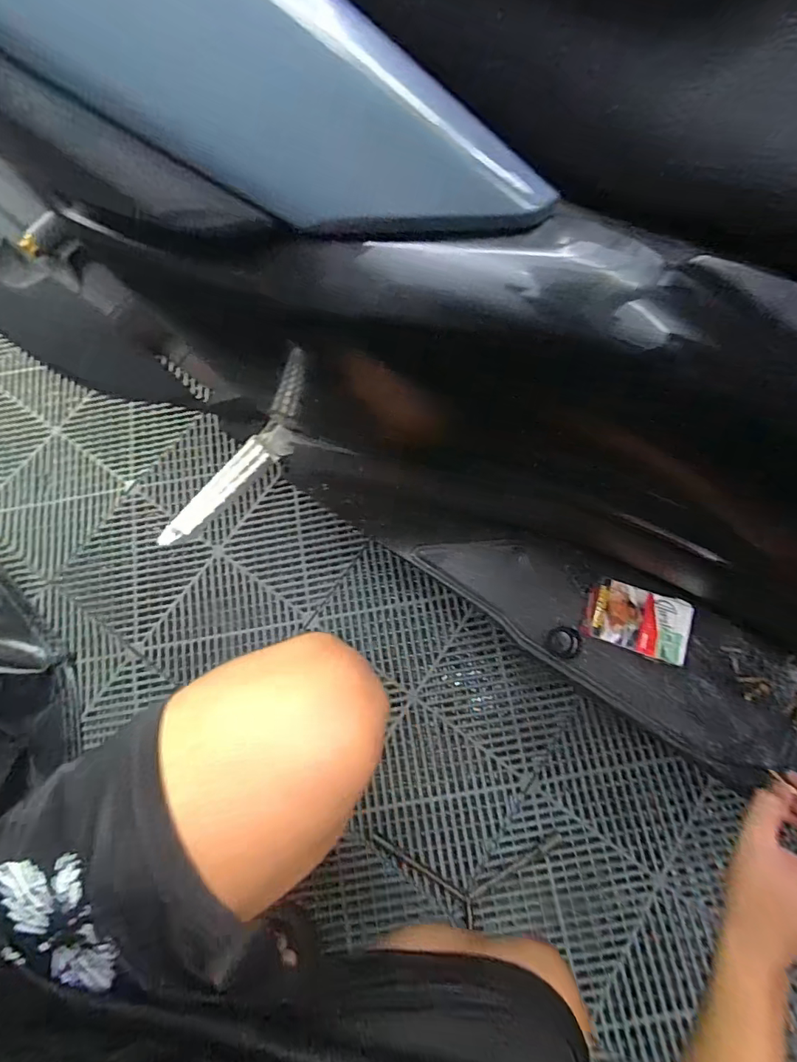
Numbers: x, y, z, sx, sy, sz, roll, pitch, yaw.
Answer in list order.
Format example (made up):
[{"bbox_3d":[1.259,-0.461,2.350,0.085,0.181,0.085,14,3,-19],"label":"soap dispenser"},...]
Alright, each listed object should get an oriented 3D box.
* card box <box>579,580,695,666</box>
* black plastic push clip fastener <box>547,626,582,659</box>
[{"bbox_3d":[0.221,0.082,0.457,0.092,0.018,0.058,17,75,6],"label":"card box"},{"bbox_3d":[0.155,0.104,0.467,0.034,0.012,0.030,14,104,1],"label":"black plastic push clip fastener"}]

